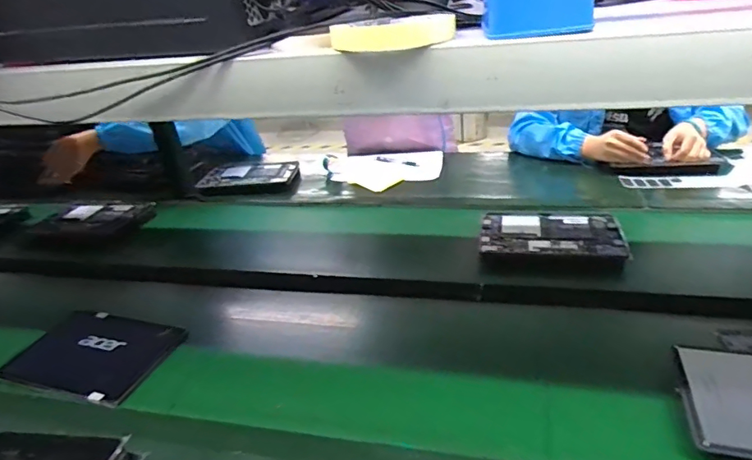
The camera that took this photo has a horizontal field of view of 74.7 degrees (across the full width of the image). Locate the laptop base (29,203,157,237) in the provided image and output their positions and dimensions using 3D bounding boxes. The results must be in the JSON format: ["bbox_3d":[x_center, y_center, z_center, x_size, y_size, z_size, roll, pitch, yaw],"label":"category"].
[{"bbox_3d":[-0.715,-0.036,1.262,0.268,0.027,0.181,2,30,15],"label":"laptop base"}]

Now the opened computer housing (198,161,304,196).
[{"bbox_3d":[-0.352,-0.145,1.386,0.264,0.043,0.170,-2,29,9],"label":"opened computer housing"}]

